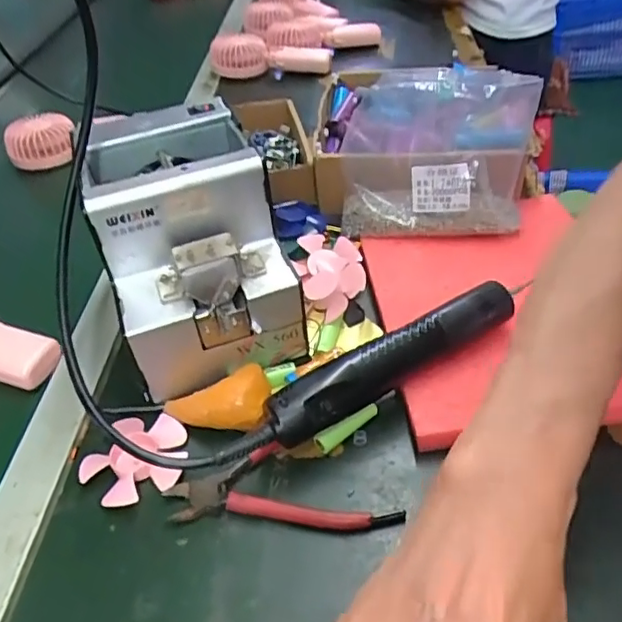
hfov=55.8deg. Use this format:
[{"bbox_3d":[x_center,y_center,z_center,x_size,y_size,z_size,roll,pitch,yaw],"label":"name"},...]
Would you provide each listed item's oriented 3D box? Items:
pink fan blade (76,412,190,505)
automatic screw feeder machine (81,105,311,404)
[{"bbox_3d":[-0.123,0.103,0.409,0.069,0.011,0.071,-1,42,5],"label":"pink fan blade"},{"bbox_3d":[-0.094,-0.051,0.467,0.126,0.152,0.177,-16,43,-12],"label":"automatic screw feeder machine"}]

